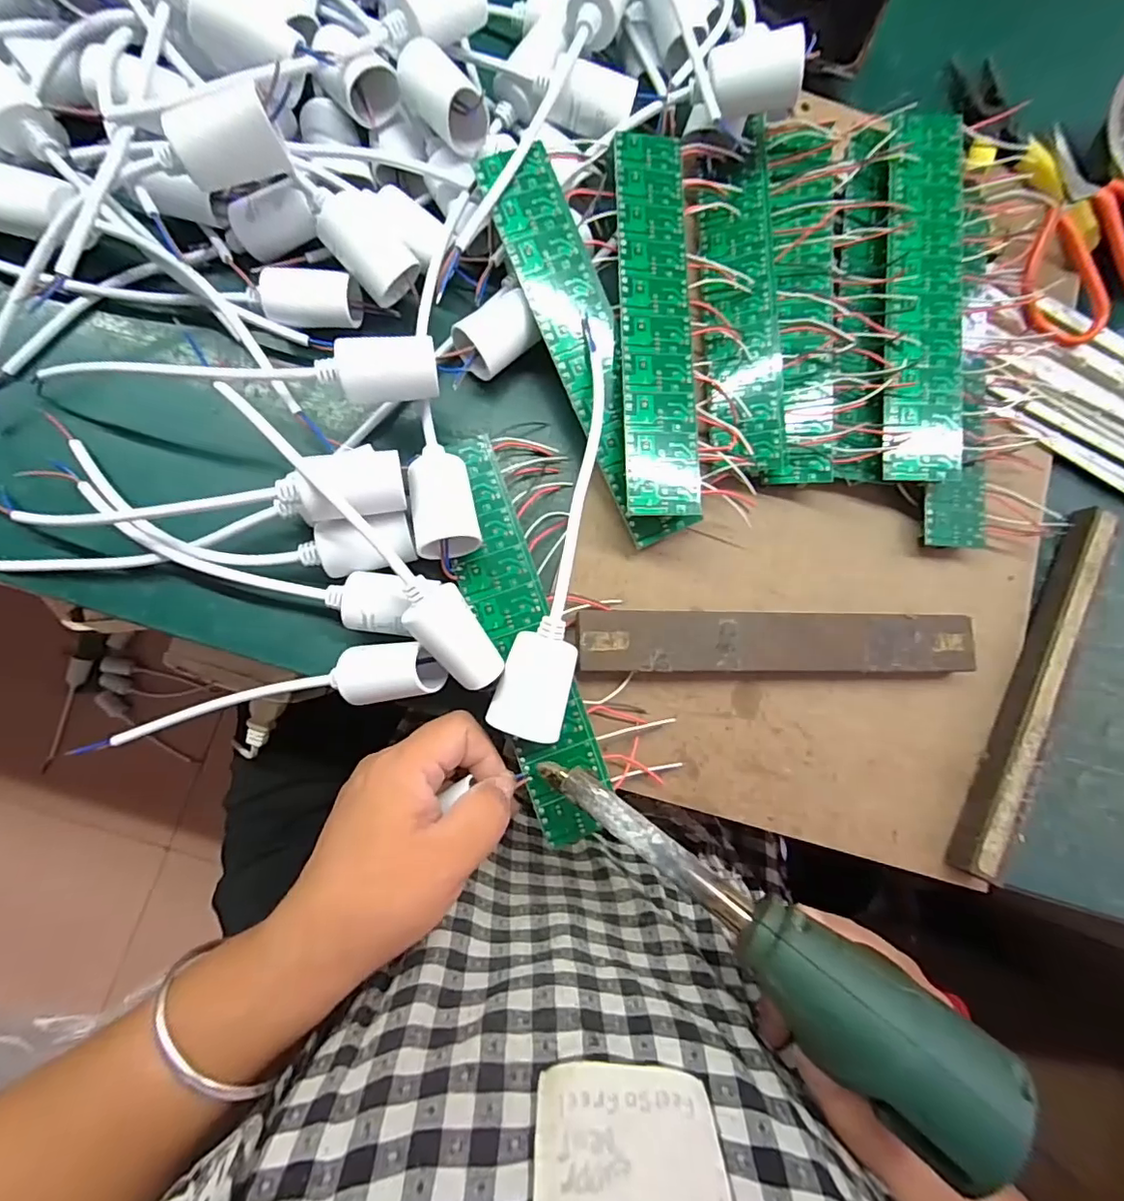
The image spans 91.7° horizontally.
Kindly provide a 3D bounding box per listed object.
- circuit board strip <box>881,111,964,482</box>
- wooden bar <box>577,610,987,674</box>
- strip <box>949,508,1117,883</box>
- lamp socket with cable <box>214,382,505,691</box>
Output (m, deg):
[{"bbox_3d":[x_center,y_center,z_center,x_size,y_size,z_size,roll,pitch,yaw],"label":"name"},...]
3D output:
[{"bbox_3d":[0.195,-0.165,0.294,0.040,0.007,0.199,2,87,5],"label":"circuit board strip"},{"bbox_3d":[0.112,0.022,0.285,0.207,0.020,0.031,1,84,-5],"label":"wooden bar"},{"bbox_3d":[0.258,0.045,0.294,0.016,0.022,0.213,28,82,-1],"label":"strip"},{"bbox_3d":[-0.085,-0.026,0.242,0.025,0.035,0.164,-43,89,-8],"label":"lamp socket with cable"}]

